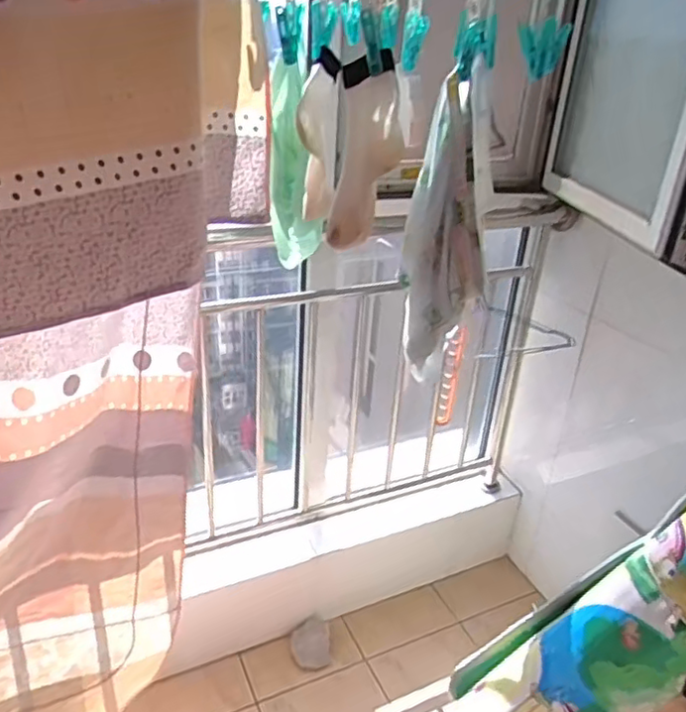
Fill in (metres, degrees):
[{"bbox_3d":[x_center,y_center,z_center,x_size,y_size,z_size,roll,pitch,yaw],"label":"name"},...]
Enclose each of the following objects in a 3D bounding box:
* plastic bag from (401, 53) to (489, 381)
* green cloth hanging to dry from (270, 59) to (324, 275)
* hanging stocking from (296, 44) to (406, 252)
[{"bbox_3d":[0.113,-0.125,0.676,0.090,0.293,0.045,6,27,5],"label":"plastic bag"},{"bbox_3d":[-0.070,-0.274,0.920,0.087,0.276,0.030,11,28,13],"label":"green cloth hanging to dry"},{"bbox_3d":[0.001,-0.225,0.680,0.071,0.174,0.169,-5,28,-17],"label":"hanging stocking"}]

